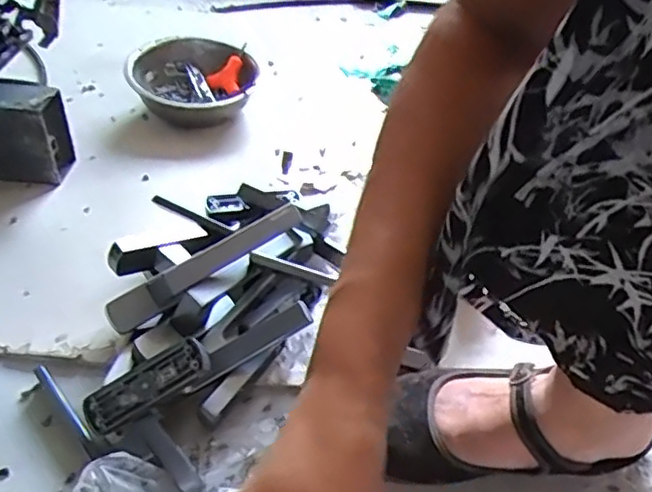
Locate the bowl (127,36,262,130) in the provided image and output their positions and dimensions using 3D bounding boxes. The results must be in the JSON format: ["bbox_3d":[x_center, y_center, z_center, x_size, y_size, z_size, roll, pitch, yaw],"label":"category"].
[{"bbox_3d":[-0.188,-0.231,0.918,0.175,0.070,0.171,2,39,-2],"label":"bowl"}]

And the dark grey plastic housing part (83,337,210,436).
[{"bbox_3d":[-0.136,0.107,0.498,0.099,0.018,0.032,-32,77,0],"label":"dark grey plastic housing part"}]

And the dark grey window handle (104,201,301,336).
[{"bbox_3d":[-0.104,0.016,0.558,0.186,0.041,0.027,-32,49,-11],"label":"dark grey window handle"}]

